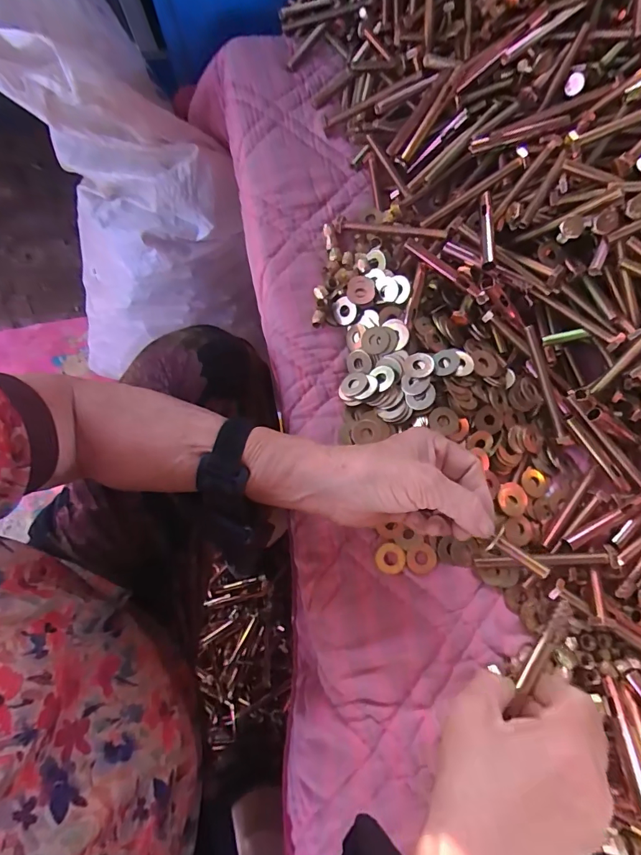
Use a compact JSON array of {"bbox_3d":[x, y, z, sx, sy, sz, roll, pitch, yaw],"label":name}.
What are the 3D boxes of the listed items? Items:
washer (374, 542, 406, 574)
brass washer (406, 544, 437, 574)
[{"bbox_3d":[0.056,0.105,0.338,0.024,0.004,0.024,-28,75,-9],"label":"washer"},{"bbox_3d":[0.082,0.106,0.340,0.024,0.004,0.022,-23,74,-8],"label":"brass washer"}]

